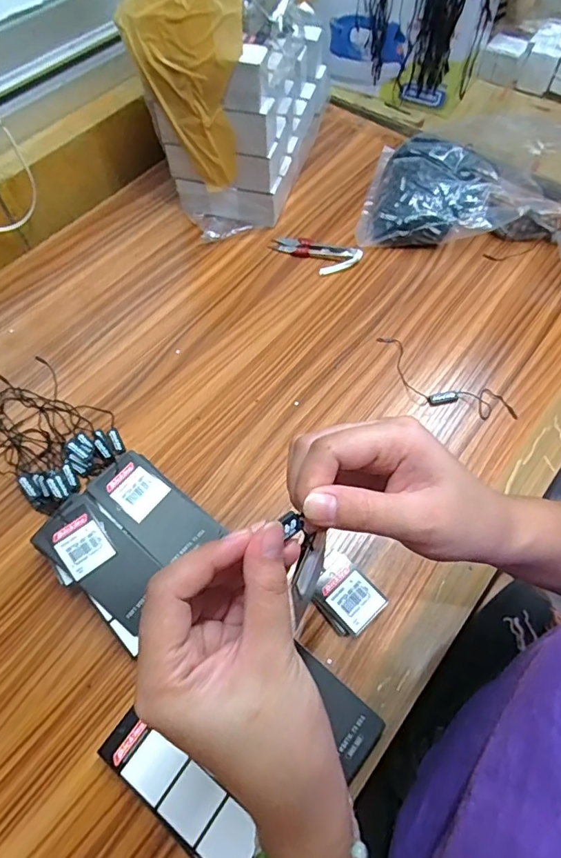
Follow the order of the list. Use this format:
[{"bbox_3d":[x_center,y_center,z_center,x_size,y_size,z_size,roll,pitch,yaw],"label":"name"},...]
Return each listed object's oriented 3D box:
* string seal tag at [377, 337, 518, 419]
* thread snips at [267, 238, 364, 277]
[{"bbox_3d":[0.157,-0.046,0.489,0.153,0.006,0.047,32,66,17],"label":"string seal tag"},{"bbox_3d":[0.038,-0.203,0.576,0.105,0.008,0.042,17,63,10],"label":"thread snips"}]

